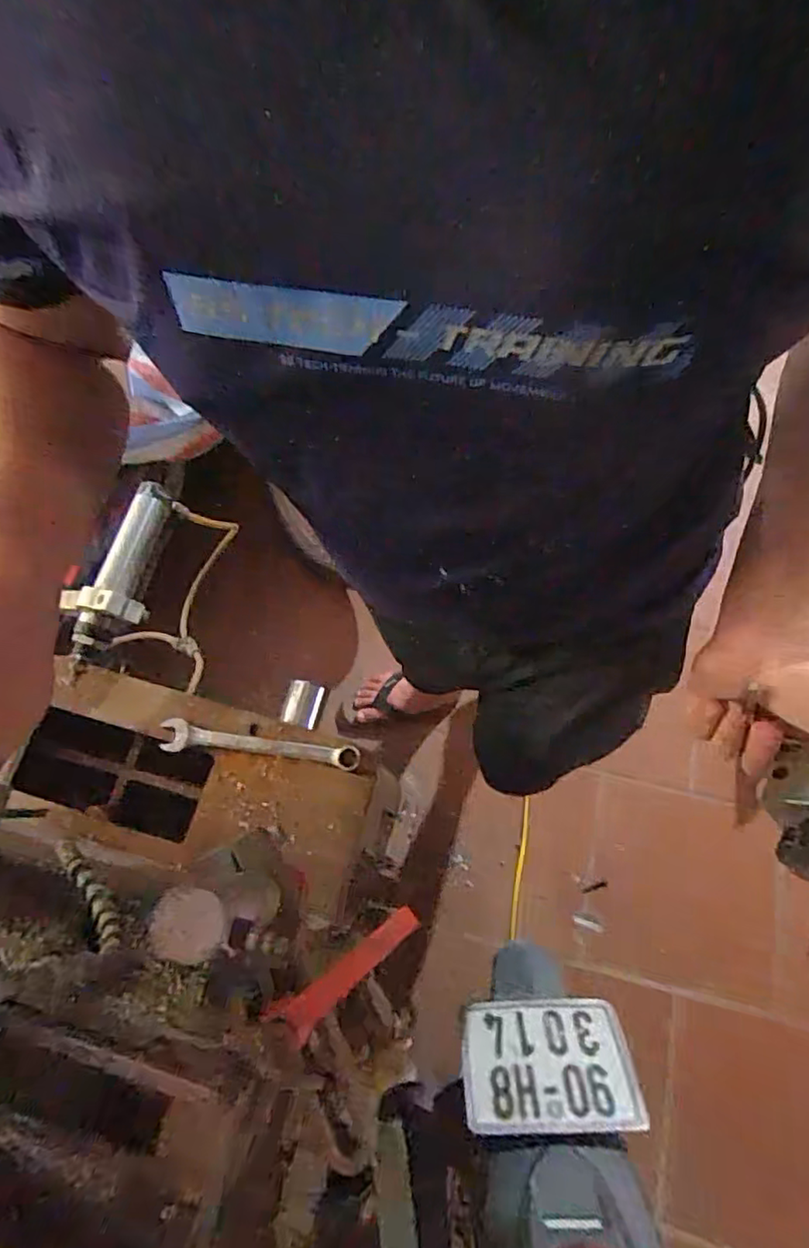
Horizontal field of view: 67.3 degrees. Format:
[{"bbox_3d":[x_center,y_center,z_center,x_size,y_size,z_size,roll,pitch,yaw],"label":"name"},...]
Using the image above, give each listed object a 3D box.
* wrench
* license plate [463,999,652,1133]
[{"bbox_3d":[-0.148,0.125,0.616,0.202,0.009,0.030,7,73,4],"label":"wrench"},{"bbox_3d":[0.171,0.525,0.729,0.196,0.141,0.013,-4,114,3],"label":"license plate"}]

